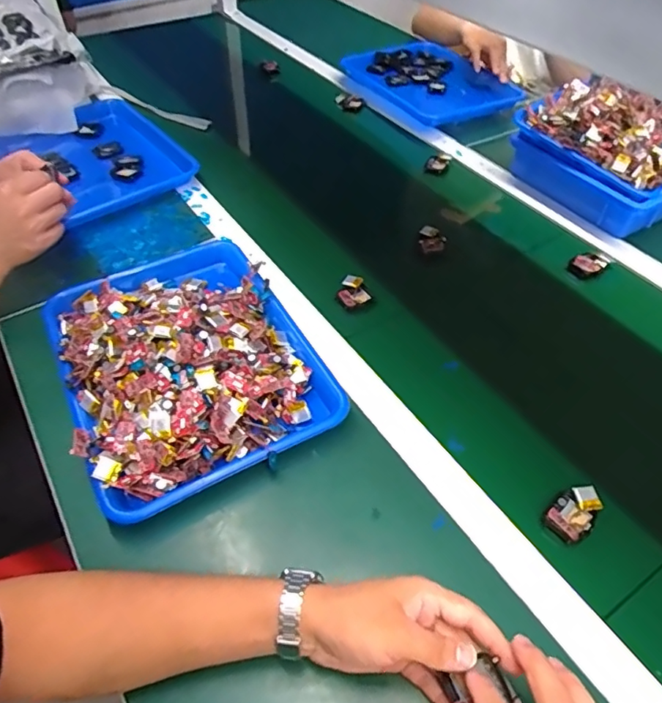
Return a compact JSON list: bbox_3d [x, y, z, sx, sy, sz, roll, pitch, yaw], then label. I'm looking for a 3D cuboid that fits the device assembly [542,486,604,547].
[{"bbox_3d":[0.221,0.147,0.483,0.059,0.014,0.037,-28,54,-23],"label":"device assembly"}]

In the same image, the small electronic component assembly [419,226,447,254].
[{"bbox_3d":[0.144,-0.157,0.754,0.036,0.027,0.030,7,48,6],"label":"small electronic component assembly"}]

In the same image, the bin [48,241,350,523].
[{"bbox_3d":[-0.166,0.000,0.591,0.254,0.075,0.336,-22,52,-19],"label":"bin"}]

